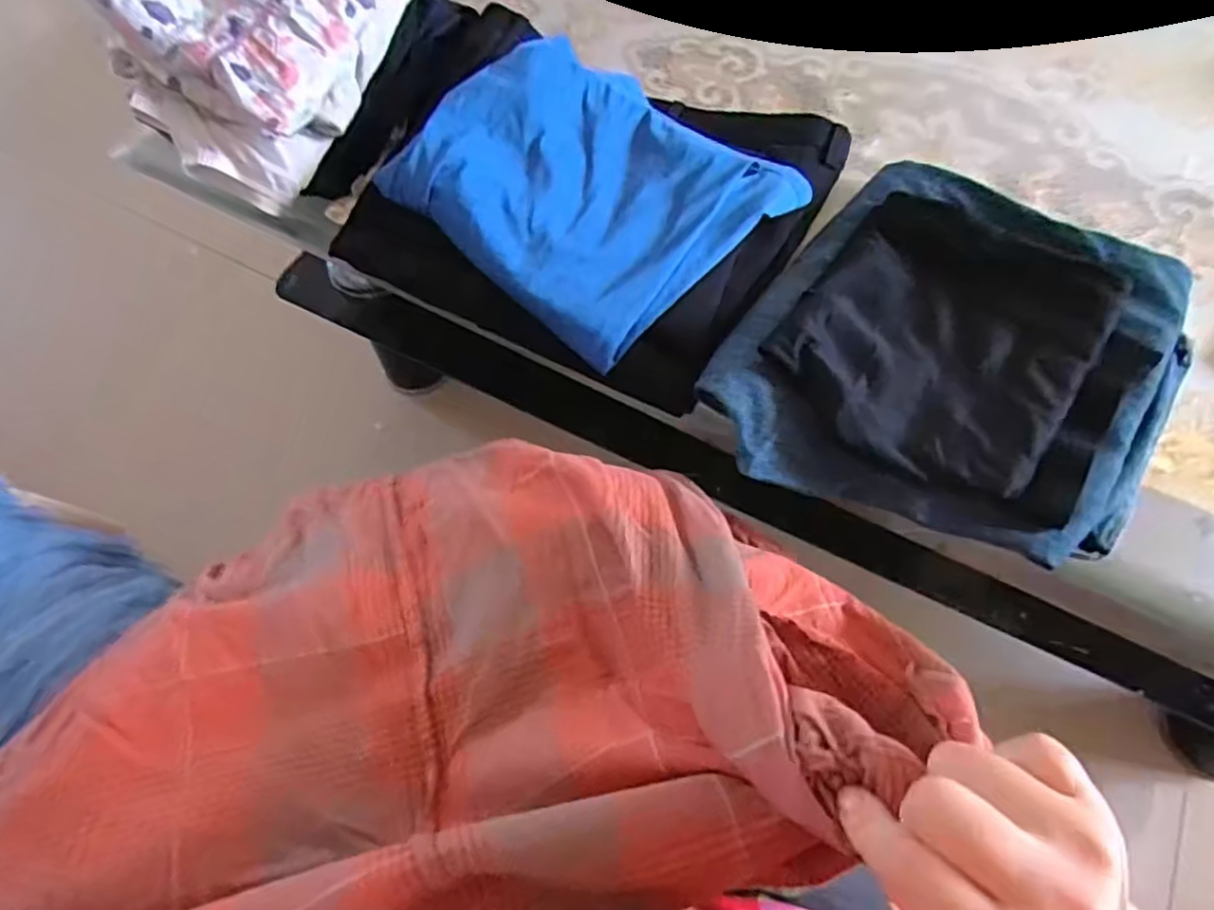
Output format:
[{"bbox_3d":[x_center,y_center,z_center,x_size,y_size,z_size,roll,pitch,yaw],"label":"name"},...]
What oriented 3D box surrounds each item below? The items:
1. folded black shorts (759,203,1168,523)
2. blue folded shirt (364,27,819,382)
[{"bbox_3d":[0.266,-0.084,0.521,0.229,0.033,0.248,35,68,15],"label":"folded black shorts"},{"bbox_3d":[-0.017,-0.235,0.588,0.269,0.025,0.239,42,74,9],"label":"blue folded shirt"}]

